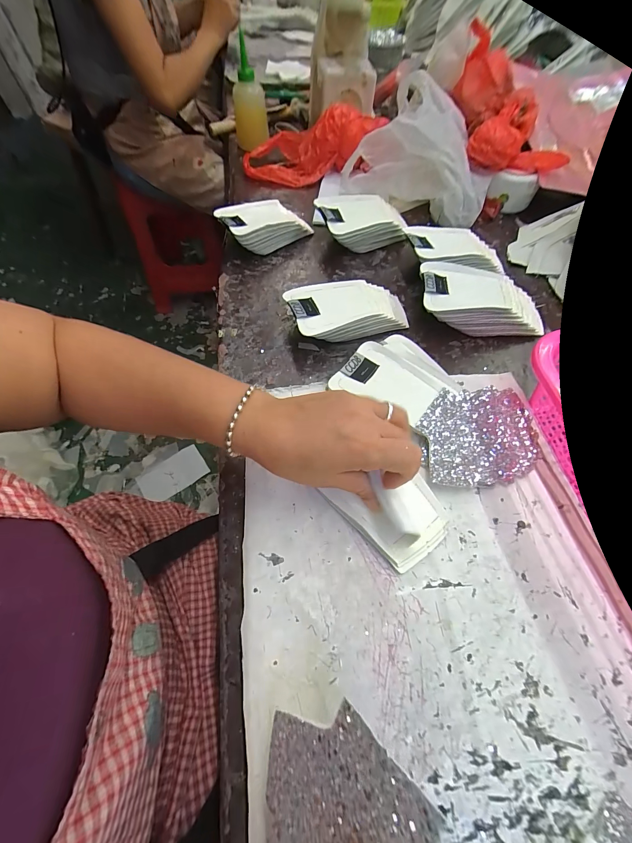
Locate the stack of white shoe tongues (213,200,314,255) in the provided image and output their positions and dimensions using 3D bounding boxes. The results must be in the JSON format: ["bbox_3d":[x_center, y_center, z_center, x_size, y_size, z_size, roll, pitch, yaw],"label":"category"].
[{"bbox_3d":[-0.082,-0.313,0.515,0.132,0.045,0.090,-36,67,-19],"label":"stack of white shoe tongues"}]

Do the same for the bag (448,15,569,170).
[{"bbox_3d":[0.310,-0.527,0.546,0.124,0.074,0.260,-5,71,-2],"label":"bag"}]

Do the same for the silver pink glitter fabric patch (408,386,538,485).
[{"bbox_3d":[0.159,0.014,0.322,0.121,0.025,0.099,-2,60,-2],"label":"silver pink glitter fabric patch"}]

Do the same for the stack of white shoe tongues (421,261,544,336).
[{"bbox_3d":[0.219,-0.161,0.427,0.172,0.053,0.090,2,60,0],"label":"stack of white shoe tongues"}]

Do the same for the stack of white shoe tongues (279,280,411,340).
[{"bbox_3d":[0.044,-0.147,0.423,0.160,0.044,0.082,-19,62,-11],"label":"stack of white shoe tongues"}]

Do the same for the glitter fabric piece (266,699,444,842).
[{"bbox_3d":[0.014,0.201,0.152,0.097,0.007,0.094,-29,45,24],"label":"glitter fabric piece"}]

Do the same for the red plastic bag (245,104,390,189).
[{"bbox_3d":[-0.013,-0.516,0.601,0.230,0.090,0.127,18,62,9],"label":"red plastic bag"}]

